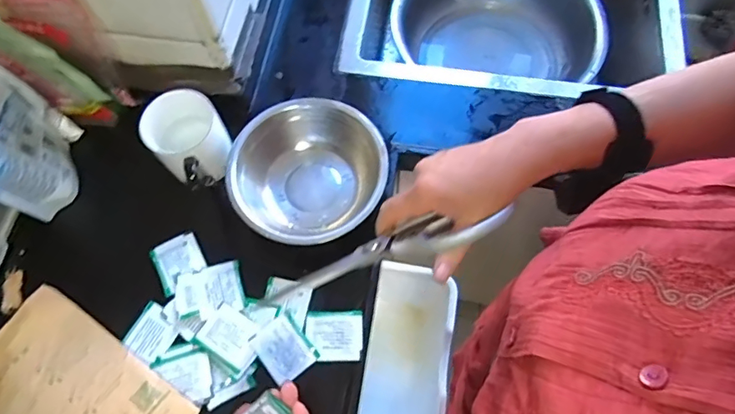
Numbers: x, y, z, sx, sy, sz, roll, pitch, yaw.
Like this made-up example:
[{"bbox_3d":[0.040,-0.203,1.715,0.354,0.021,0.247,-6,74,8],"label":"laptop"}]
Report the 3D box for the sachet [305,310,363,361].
[{"bbox_3d":[-0.034,0.133,0.523,0.058,0.005,0.049,0,68,2],"label":"sachet"}]

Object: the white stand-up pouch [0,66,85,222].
[{"bbox_3d":[-0.364,-0.075,0.515,0.034,0.181,0.131,0,68,1],"label":"white stand-up pouch"}]

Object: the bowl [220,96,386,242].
[{"bbox_3d":[-0.063,-0.034,0.564,0.160,0.065,0.164,-1,68,1],"label":"bowl"}]

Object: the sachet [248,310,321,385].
[{"bbox_3d":[-0.086,0.146,0.517,0.048,0.007,0.059,-36,71,-12],"label":"sachet"}]

